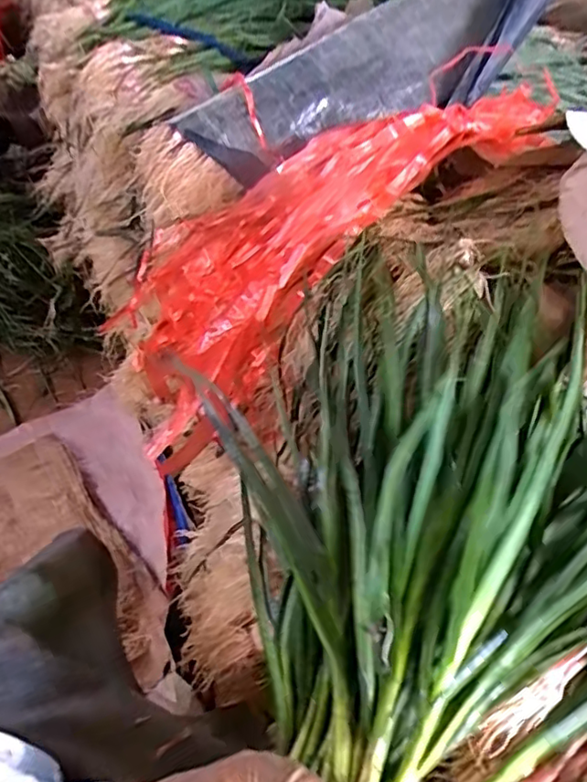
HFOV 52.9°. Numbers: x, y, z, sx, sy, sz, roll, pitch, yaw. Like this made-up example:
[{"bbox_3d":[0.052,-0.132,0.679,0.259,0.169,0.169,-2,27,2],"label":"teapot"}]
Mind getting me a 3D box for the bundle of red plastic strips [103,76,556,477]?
[{"bbox_3d":[0.013,-0.163,0.635,0.557,0.139,0.210,-36,46,10],"label":"bundle of red plastic strips"}]

